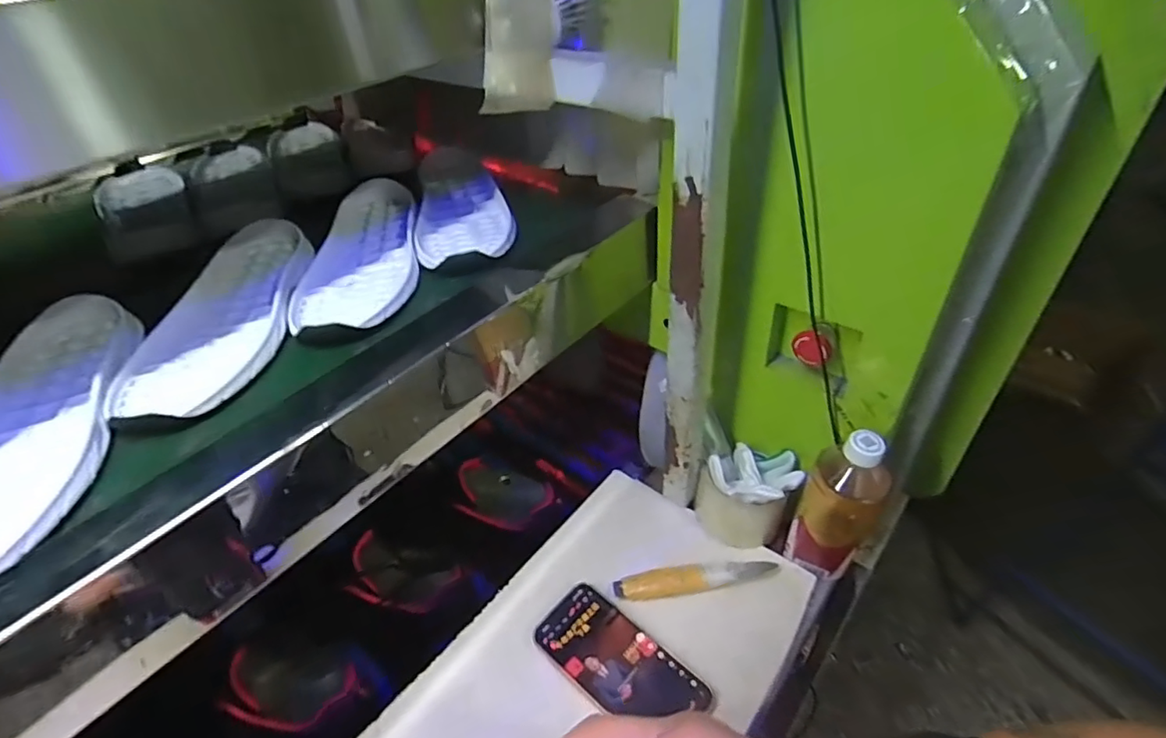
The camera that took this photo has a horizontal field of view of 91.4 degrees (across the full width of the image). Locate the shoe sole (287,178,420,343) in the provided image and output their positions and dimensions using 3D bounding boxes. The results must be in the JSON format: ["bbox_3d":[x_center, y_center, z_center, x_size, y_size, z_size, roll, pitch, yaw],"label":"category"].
[{"bbox_3d":[-0.205,-0.112,0.536,0.098,0.028,0.246,-8,41,-2],"label":"shoe sole"}]

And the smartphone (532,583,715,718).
[{"bbox_3d":[0.032,0.269,0.525,0.159,0.008,0.077,27,51,33],"label":"smartphone"}]

